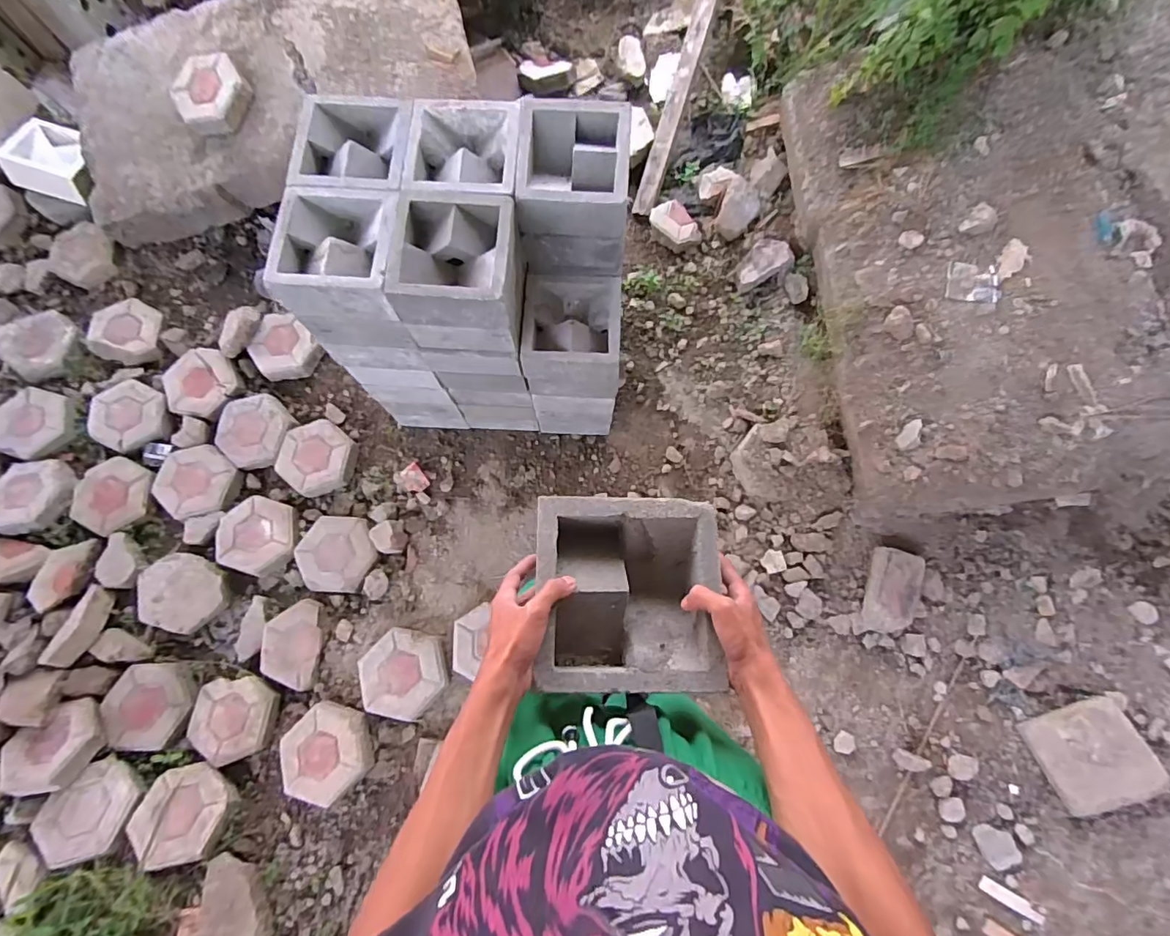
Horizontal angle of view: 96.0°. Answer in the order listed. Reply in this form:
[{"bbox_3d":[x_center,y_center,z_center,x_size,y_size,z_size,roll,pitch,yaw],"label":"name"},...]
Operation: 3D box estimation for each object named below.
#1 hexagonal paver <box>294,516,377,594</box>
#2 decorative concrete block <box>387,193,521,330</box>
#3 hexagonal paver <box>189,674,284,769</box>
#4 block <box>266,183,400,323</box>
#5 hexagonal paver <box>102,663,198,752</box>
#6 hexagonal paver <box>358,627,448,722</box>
[{"bbox_3d":[-0.671,0.232,1.423,0.209,0.051,0.199,3,74,3],"label":"hexagonal paver"},{"bbox_3d":[-0.227,-0.368,0.946,0.208,0.125,0.193,5,75,3],"label":"decorative concrete block"},{"bbox_3d":[-0.876,0.622,1.298,0.203,0.041,0.197,4,74,3],"label":"hexagonal paver"},{"bbox_3d":[-0.429,-0.388,0.945,0.199,0.113,0.208,5,75,3],"label":"block"},{"bbox_3d":[-1.084,0.586,1.300,0.195,0.053,0.206,23,76,8],"label":"hexagonal paver"},{"bbox_3d":[-0.457,0.508,1.301,0.214,0.051,0.203,9,75,4],"label":"hexagonal paver"}]

